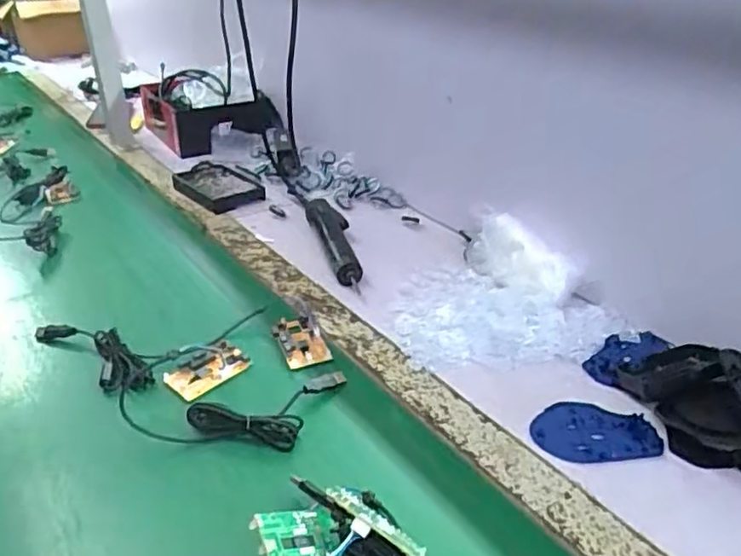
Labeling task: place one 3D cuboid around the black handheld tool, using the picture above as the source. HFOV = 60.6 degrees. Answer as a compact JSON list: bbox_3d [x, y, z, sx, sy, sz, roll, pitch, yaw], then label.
[{"bbox_3d":[-0.051,-0.056,0.850,0.048,0.031,0.226,-7,31,-10],"label":"black handheld tool"}]

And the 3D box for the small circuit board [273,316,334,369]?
[{"bbox_3d":[-0.072,0.066,0.664,0.047,0.010,0.078,-13,32,-19],"label":"small circuit board"}]

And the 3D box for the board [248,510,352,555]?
[{"bbox_3d":[-0.045,0.178,0.425,0.065,0.008,0.044,15,33,-41],"label":"board"}]

